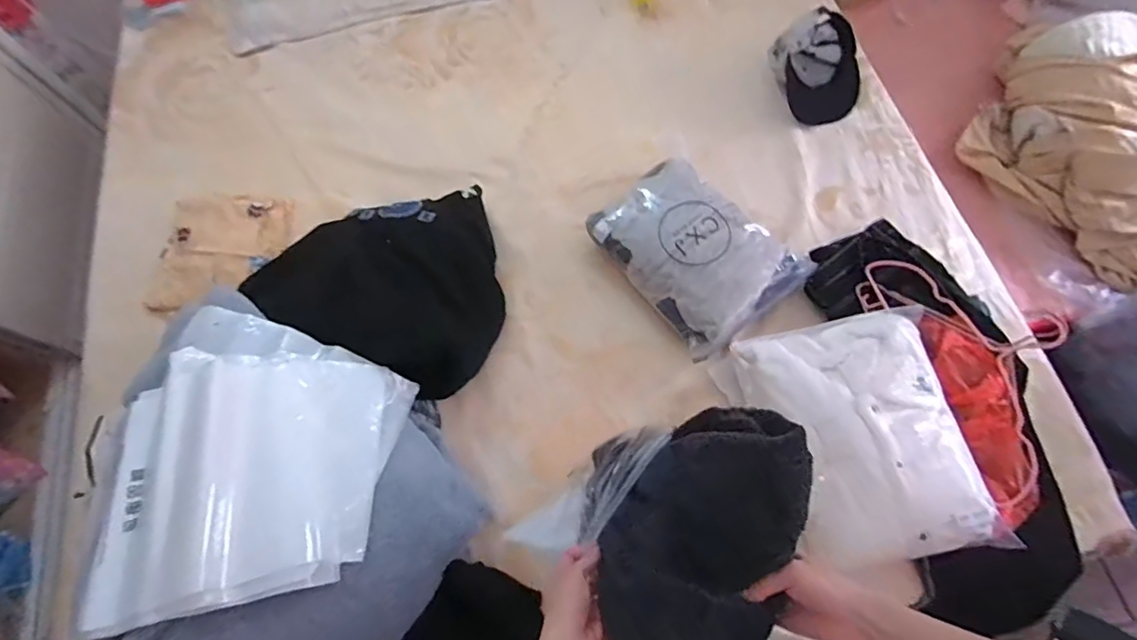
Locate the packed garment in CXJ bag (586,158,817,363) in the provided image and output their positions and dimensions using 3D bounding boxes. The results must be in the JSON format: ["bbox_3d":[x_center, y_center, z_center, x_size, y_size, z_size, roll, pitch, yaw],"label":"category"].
[{"bbox_3d":[0.243,-0.144,1.062,0.277,0.078,0.355,-37,71,-11],"label":"packed garment in CXJ bag"}]

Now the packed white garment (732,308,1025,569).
[{"bbox_3d":[0.464,0.174,0.858,0.288,0.073,0.360,-10,68,0],"label":"packed white garment"}]

